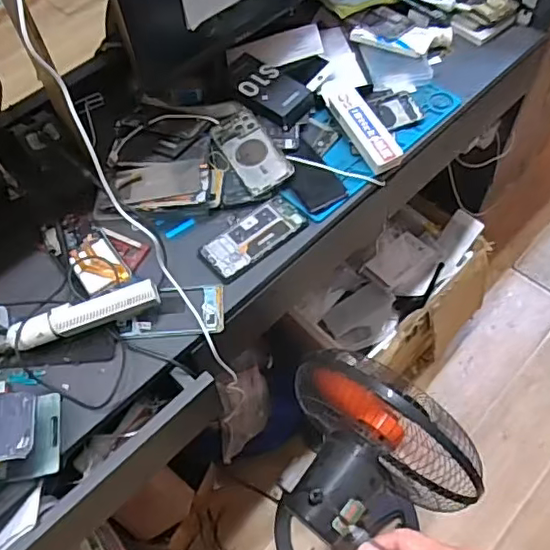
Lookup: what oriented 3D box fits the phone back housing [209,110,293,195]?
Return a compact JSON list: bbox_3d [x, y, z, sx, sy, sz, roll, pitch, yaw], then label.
[{"bbox_3d":[-0.038,-0.195,0.906,0.077,0.015,0.152,-28,62,-13],"label":"phone back housing"}]

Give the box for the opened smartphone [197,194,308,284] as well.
[{"bbox_3d":[-0.031,-0.054,0.839,0.156,0.008,0.071,-37,64,-18],"label":"opened smartphone"}]

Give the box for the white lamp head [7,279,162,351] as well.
[{"bbox_3d":[-0.243,0.052,0.743,0.188,0.025,0.037,-16,60,-7],"label":"white lamp head"}]

